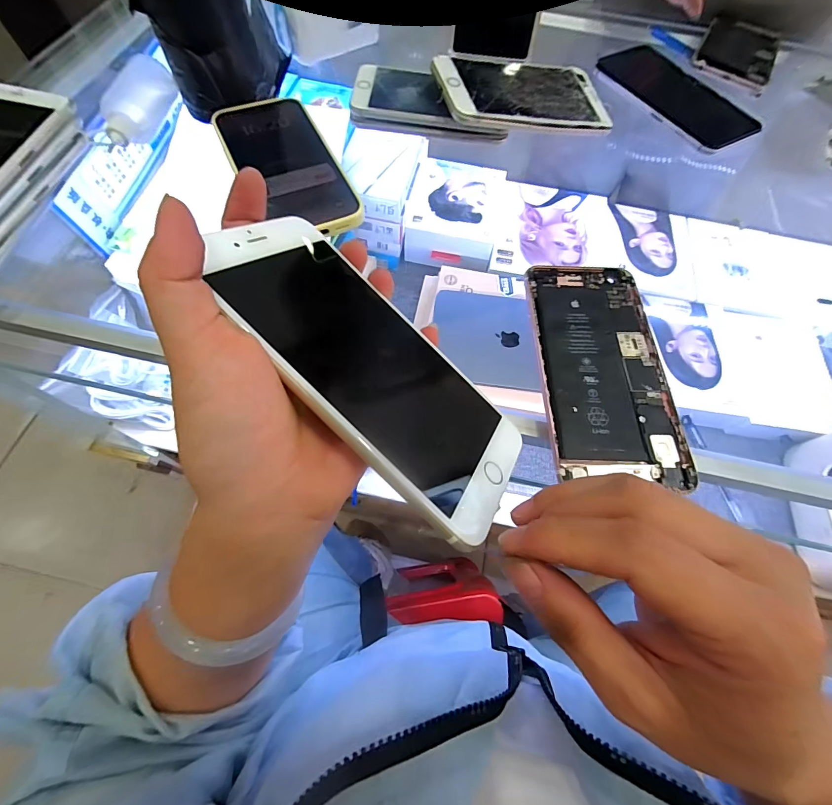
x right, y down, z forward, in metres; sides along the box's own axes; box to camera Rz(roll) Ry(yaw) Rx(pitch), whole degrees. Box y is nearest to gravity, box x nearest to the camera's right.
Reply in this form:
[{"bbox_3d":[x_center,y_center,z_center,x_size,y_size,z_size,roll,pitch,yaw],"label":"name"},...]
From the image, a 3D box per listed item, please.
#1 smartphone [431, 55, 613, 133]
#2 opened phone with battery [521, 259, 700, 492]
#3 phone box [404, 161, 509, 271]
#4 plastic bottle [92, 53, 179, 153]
[{"bbox_3d":[0.092,-0.262,0.317,0.152,0.007,0.080,-11,73,-18],"label":"smartphone"},{"bbox_3d":[0.114,-0.027,0.234,0.077,0.007,0.150,0,66,-3],"label":"opened phone with battery"},{"bbox_3d":[0.058,-0.307,0.610,0.147,0.057,0.190,12,66,2],"label":"phone box"},{"bbox_3d":[-0.218,-0.230,0.293,0.030,0.028,0.095,10,65,1],"label":"plastic bottle"}]

